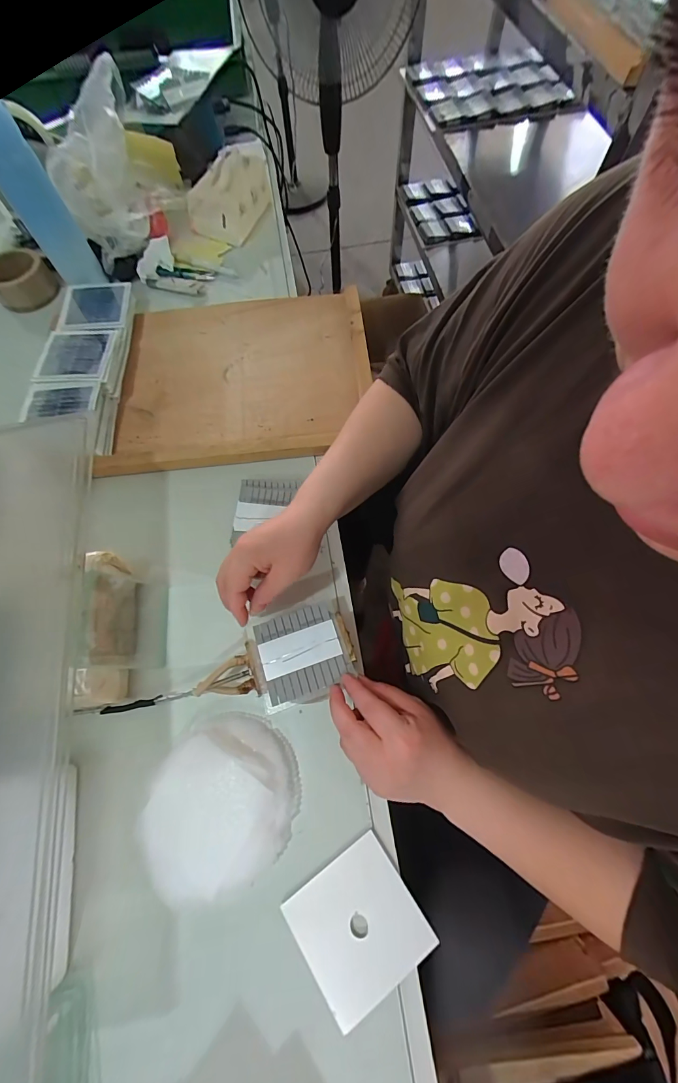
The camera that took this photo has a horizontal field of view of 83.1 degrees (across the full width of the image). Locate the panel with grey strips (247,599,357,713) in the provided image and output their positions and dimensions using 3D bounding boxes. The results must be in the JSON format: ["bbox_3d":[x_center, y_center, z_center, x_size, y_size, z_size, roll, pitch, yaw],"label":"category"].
[{"bbox_3d":[-0.037,0.110,0.375,0.090,0.008,0.084,-18,68,-5],"label":"panel with grey strips"}]

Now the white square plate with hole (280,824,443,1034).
[{"bbox_3d":[0.017,0.326,0.326,0.098,0.004,0.095,-33,70,-10],"label":"white square plate with hole"}]

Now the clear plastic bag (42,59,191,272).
[{"bbox_3d":[-0.360,-0.586,0.595,0.174,0.174,0.158,-30,70,-9],"label":"clear plastic bag"}]

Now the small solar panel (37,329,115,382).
[{"bbox_3d":[-0.368,-0.263,0.533,0.102,0.012,0.097,1,68,3],"label":"small solar panel"}]

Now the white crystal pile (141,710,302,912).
[{"bbox_3d":[-0.104,0.236,0.350,0.125,0.041,0.135,-1,68,2],"label":"white crystal pile"}]

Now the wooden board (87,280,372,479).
[{"bbox_3d":[-0.140,-0.248,0.555,0.361,0.033,0.317,-4,68,1],"label":"wooden board"}]

